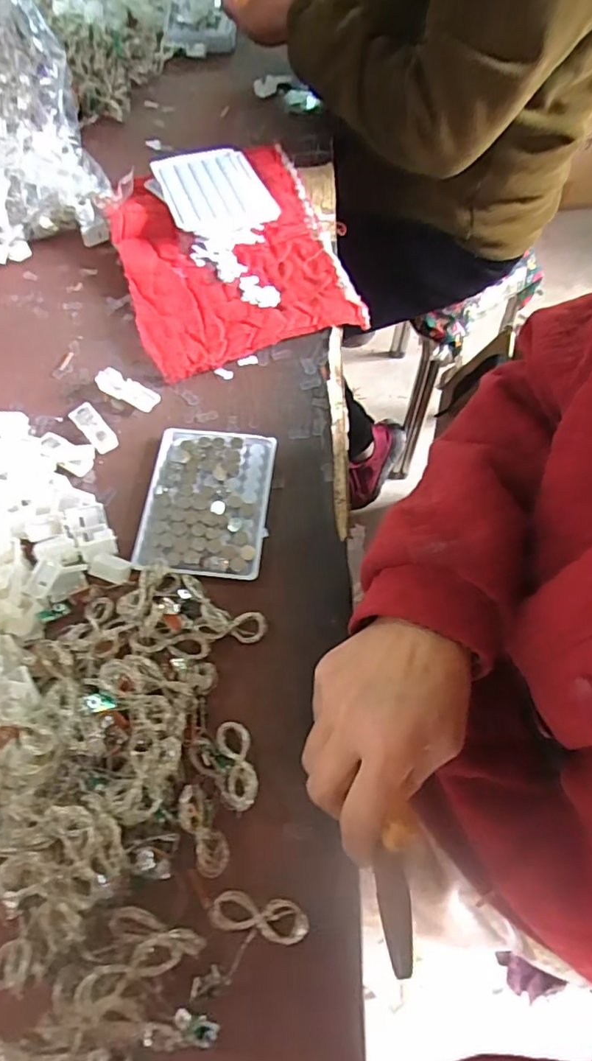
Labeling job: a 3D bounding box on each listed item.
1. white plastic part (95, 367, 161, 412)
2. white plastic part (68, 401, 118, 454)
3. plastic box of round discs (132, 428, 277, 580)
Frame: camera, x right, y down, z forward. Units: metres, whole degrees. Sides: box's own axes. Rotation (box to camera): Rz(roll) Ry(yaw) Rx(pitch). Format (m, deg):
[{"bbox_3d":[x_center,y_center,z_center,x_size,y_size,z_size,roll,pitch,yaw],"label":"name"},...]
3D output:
[{"bbox_3d":[-0.149,-0.125,0.482,0.056,0.014,0.020,28,66,13],"label":"white plastic part"},{"bbox_3d":[-0.174,-0.089,0.467,0.020,0.007,0.058,-36,69,-17],"label":"white plastic part"},{"bbox_3d":[-0.070,-0.026,0.433,0.096,0.011,0.129,6,64,2],"label":"plastic box of round discs"}]

